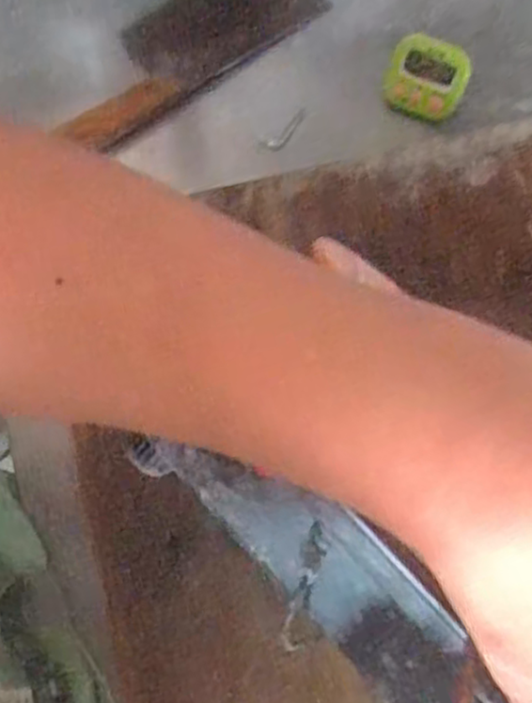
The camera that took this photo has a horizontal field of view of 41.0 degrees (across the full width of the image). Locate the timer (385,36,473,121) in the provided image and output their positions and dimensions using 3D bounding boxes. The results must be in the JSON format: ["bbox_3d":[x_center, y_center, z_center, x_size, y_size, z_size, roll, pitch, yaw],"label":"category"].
[{"bbox_3d":[0.131,-0.222,0.583,0.062,0.061,0.009,21,36,4],"label":"timer"}]

